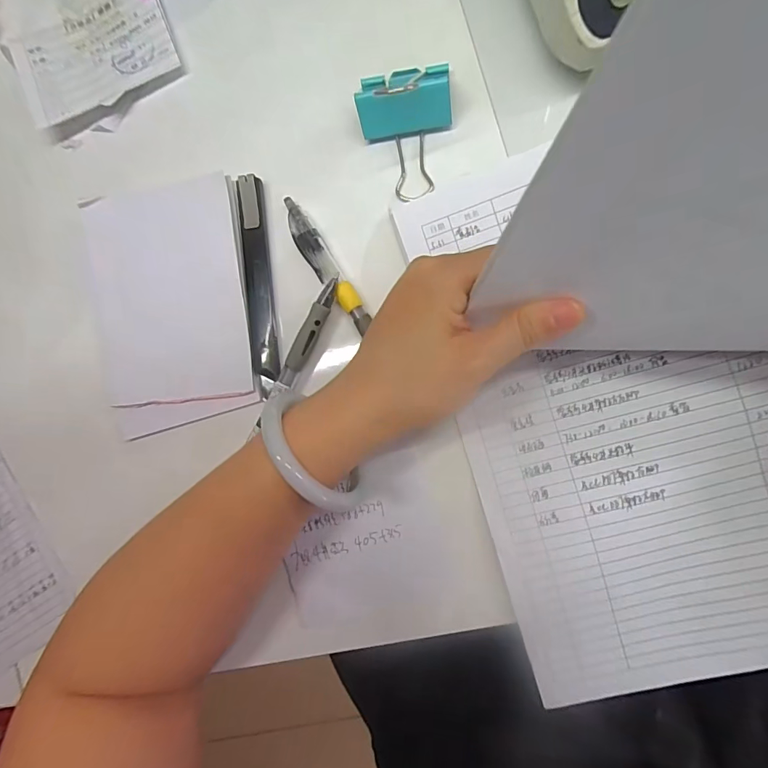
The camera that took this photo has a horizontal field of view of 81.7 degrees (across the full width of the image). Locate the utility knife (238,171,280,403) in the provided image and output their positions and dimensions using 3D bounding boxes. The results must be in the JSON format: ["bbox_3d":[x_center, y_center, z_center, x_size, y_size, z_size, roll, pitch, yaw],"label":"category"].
[{"bbox_3d":[-0.075,-0.058,0.266,0.014,0.013,0.127,-4,90,9],"label":"utility knife"}]

